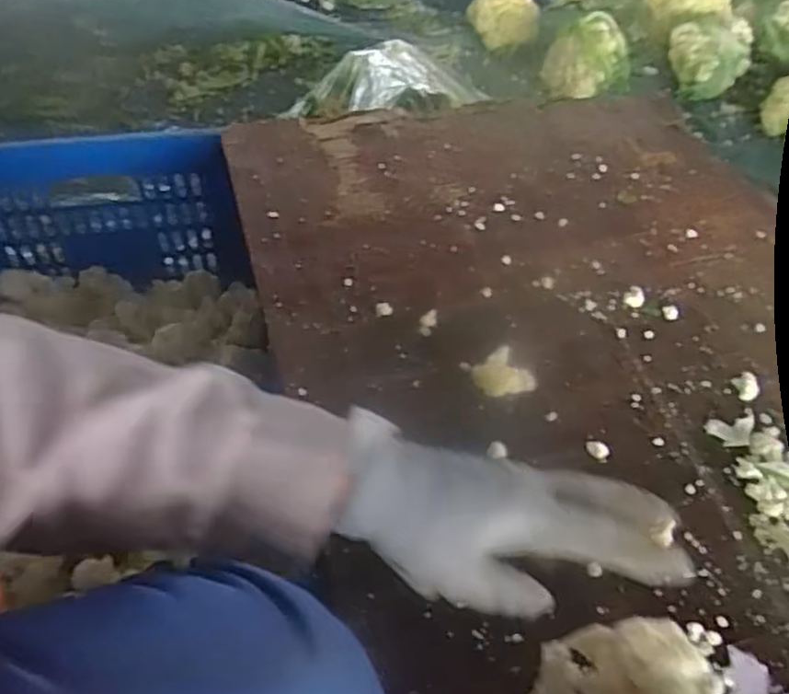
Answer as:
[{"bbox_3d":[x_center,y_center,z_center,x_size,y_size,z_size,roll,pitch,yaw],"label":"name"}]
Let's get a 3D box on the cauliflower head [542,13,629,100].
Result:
[{"bbox_3d":[0.342,-0.511,1.289,0.124,0.102,0.110,-16,53,-16],"label":"cauliflower head"}]

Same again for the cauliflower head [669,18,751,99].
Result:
[{"bbox_3d":[0.564,-0.523,1.326,0.143,0.099,0.124,22,53,15],"label":"cauliflower head"}]

